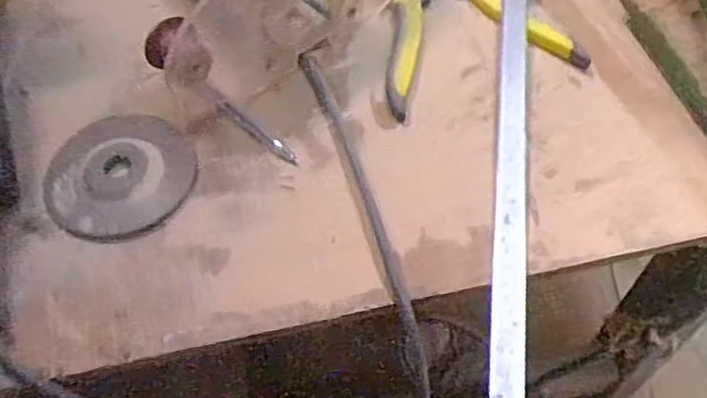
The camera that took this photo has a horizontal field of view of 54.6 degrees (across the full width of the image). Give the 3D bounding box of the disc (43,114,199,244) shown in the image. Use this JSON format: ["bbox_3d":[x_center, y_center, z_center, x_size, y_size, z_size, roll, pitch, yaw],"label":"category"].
[{"bbox_3d":[-0.138,-0.015,0.406,0.085,0.012,0.086,0,59,1],"label":"disc"}]

